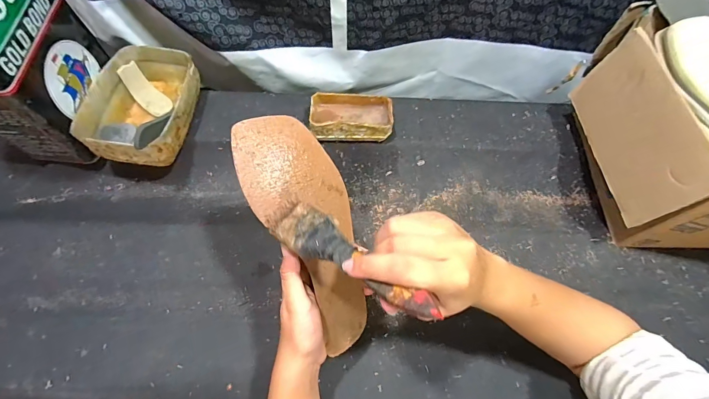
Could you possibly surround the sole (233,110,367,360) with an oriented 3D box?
[{"bbox_3d":[-0.036,0.037,0.321,0.085,0.041,0.236,-24,102,-13],"label":"sole"}]

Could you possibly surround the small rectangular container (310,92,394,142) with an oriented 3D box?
[{"bbox_3d":[-0.005,-0.129,0.534,0.124,0.043,0.073,-2,65,-3],"label":"small rectangular container"}]

